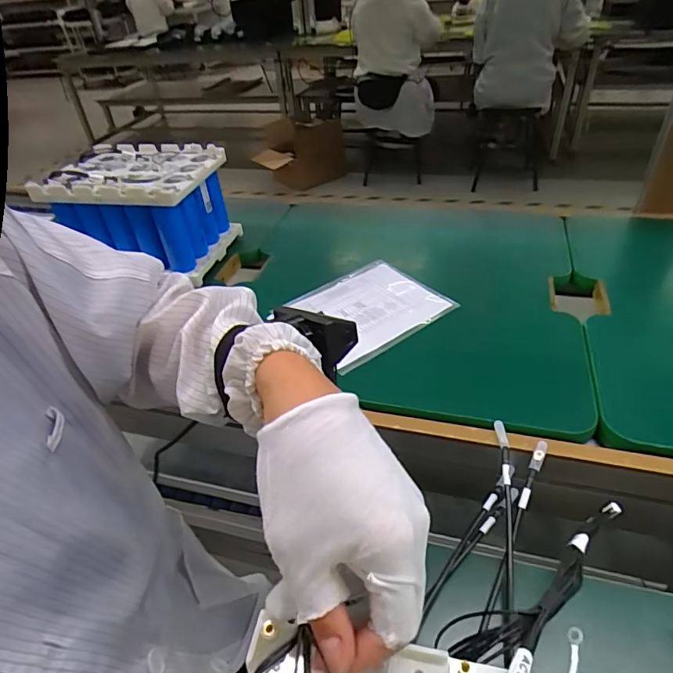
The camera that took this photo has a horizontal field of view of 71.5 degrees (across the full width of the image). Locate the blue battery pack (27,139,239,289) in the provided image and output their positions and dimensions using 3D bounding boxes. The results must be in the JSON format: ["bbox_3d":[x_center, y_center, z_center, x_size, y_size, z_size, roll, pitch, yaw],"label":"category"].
[{"bbox_3d":[-0.303,-0.204,0.753,0.219,0.152,0.176,8,42,16],"label":"blue battery pack"}]

